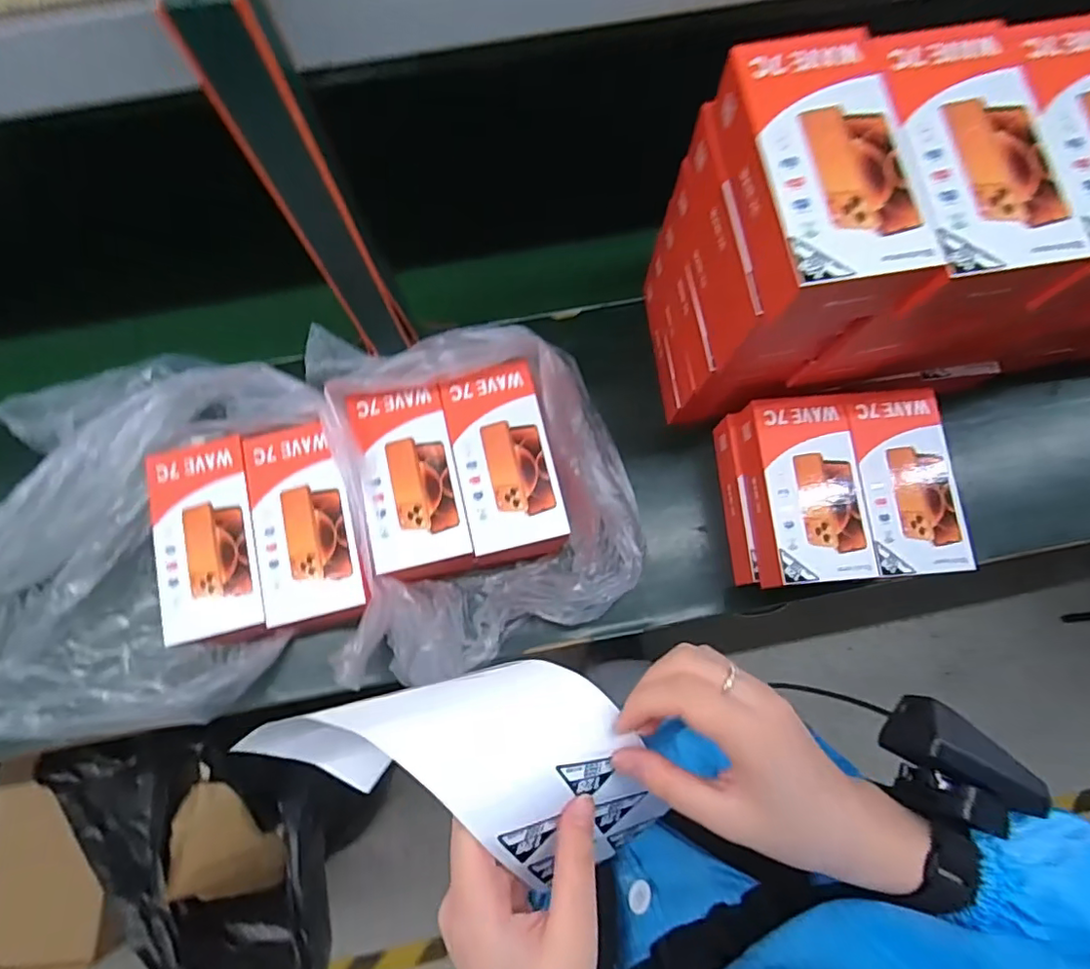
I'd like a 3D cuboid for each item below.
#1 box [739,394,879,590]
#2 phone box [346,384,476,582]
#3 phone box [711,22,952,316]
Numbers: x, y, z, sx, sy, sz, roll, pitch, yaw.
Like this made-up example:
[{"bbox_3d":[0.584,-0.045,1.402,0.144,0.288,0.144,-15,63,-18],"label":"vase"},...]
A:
[{"bbox_3d":[0.254,0.007,0.570,0.095,0.053,0.180,-3,76,-3],"label":"box"},{"bbox_3d":[-0.130,-0.004,0.564,0.093,0.050,0.175,-12,76,-5],"label":"phone box"},{"bbox_3d":[0.184,-0.197,0.384,0.093,0.049,0.199,-8,76,-4],"label":"phone box"}]

